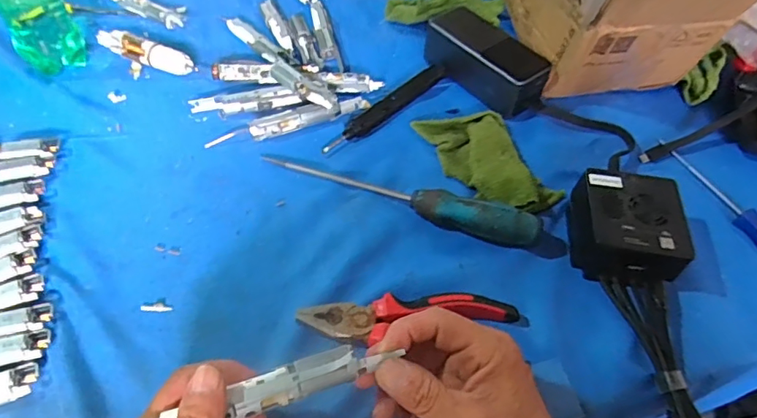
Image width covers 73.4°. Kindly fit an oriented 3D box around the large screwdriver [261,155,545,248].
[{"bbox_3d":[0.016,-0.016,0.431,0.240,0.032,0.023,20,55,11],"label":"large screwdriver"}]

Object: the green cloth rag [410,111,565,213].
[{"bbox_3d":[0.102,-0.050,0.466,0.078,0.029,0.132,-19,57,-17],"label":"green cloth rag"}]

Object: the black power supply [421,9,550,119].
[{"bbox_3d":[0.109,-0.156,0.528,0.061,0.051,0.131,-35,63,-26],"label":"black power supply"}]

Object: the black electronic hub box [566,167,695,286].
[{"bbox_3d":[0.196,0.017,0.405,0.076,0.048,0.084,9,53,3],"label":"black electronic hub box"}]

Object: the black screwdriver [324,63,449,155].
[{"bbox_3d":[0.010,-0.105,0.509,0.022,0.013,0.170,34,58,20],"label":"black screwdriver"}]

